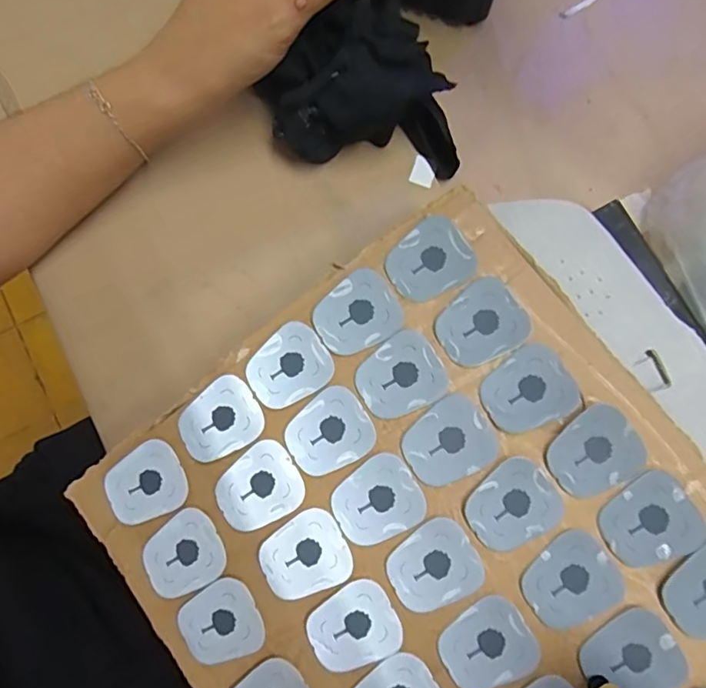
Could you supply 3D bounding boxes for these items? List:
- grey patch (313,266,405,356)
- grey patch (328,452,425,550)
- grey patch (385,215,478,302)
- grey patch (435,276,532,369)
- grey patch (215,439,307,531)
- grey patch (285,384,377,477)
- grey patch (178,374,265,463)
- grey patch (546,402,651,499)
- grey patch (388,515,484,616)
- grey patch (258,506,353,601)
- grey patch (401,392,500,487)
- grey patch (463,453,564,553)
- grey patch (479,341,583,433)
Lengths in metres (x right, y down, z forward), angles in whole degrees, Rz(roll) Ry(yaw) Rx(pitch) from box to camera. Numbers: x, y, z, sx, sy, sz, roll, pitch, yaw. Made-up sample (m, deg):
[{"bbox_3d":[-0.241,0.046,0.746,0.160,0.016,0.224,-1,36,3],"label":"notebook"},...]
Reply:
[{"bbox_3d":[0.002,-0.014,0.243,0.039,0.004,0.033,-31,84,1],"label":"grey patch"},{"bbox_3d":[0.010,0.069,0.231,0.038,0.004,0.033,-30,82,-5],"label":"grey patch"},{"bbox_3d":[0.035,-0.038,0.241,0.037,0.005,0.032,-32,83,-5],"label":"grey patch"},{"bbox_3d":[0.057,-0.009,0.236,0.038,0.005,0.033,-32,83,-5],"label":"grey patch"},{"bbox_3d":[-0.043,0.065,0.238,0.038,0.004,0.033,-30,82,-5],"label":"grey patch"},{"bbox_3d":[-0.011,0.040,0.236,0.037,0.004,0.033,-30,82,-5],"label":"grey patch"},{"bbox_3d":[-0.062,0.036,0.244,0.038,0.004,0.032,-32,83,-5],"label":"grey patch"},{"bbox_3d":[0.104,0.047,0.226,0.039,0.004,0.032,-35,87,0],"label":"grey patch"},{"bbox_3d":[0.035,0.097,0.227,0.037,0.004,0.033,-31,83,-5],"label":"grey patch"},{"bbox_3d":[-0.022,0.095,0.234,0.038,0.004,0.033,-29,82,-5],"label":"grey patch"},{"bbox_3d":[0.042,0.044,0.233,0.039,0.005,0.033,-31,83,-5],"label":"grey patch"},{"bbox_3d":[0.069,0.070,0.226,0.038,0.004,0.033,-34,83,-5],"label":"grey patch"},{"bbox_3d":[0.076,0.020,0.229,0.037,0.006,0.032,-30,82,-5],"label":"grey patch"}]

